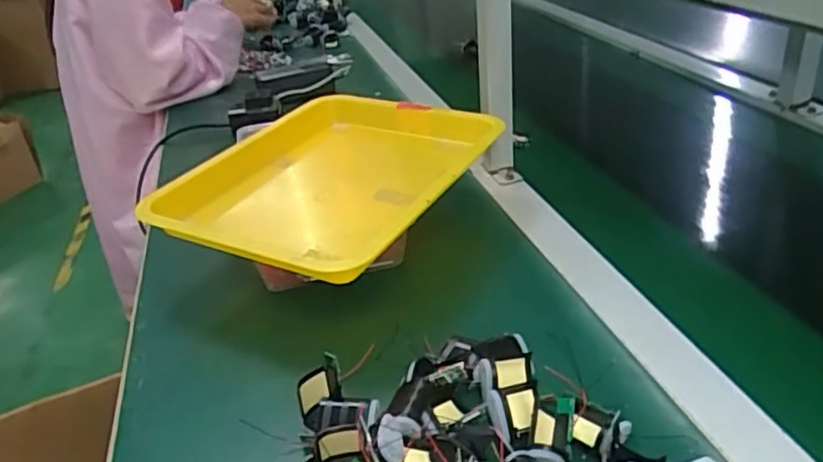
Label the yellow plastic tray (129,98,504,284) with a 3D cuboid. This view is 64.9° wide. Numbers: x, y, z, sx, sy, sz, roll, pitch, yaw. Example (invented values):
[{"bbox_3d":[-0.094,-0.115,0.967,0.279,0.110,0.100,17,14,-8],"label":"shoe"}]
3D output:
[{"bbox_3d":[-0.083,-0.061,0.674,0.268,0.040,0.328,9,32,25],"label":"yellow plastic tray"}]

